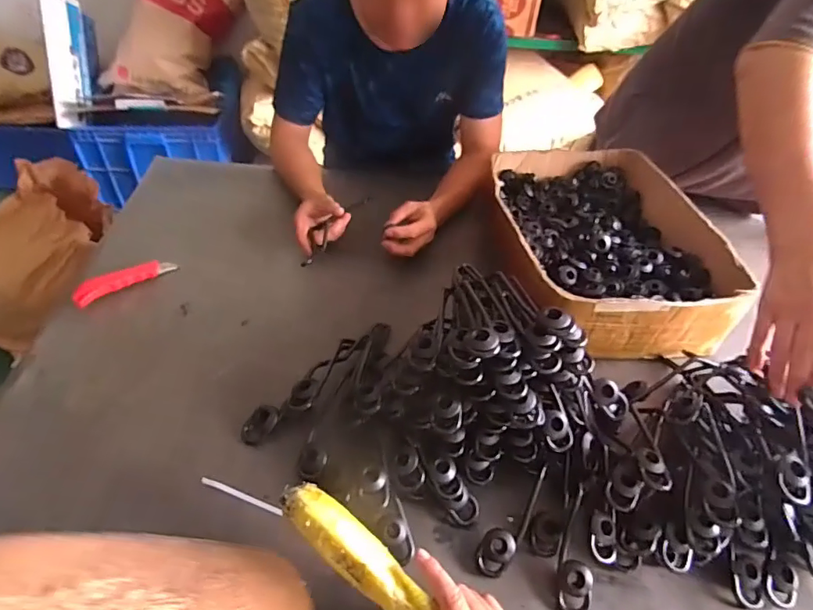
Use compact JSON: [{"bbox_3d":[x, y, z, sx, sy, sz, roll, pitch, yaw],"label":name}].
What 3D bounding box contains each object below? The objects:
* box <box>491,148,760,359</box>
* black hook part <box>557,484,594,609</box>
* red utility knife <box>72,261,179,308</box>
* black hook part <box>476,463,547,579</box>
[{"bbox_3d":[0.318,-0.116,0.836,0.318,0.118,0.444,1,46,-5],"label":"box"},{"bbox_3d":[0.179,0.258,0.513,0.033,0.015,0.123,9,66,3],"label":"black hook part"},{"bbox_3d":[-0.432,-0.042,0.750,0.029,0.027,0.152,30,37,22],"label":"red utility knife"},{"bbox_3d":[0.121,0.235,0.530,0.034,0.021,0.128,32,71,24],"label":"black hook part"}]

